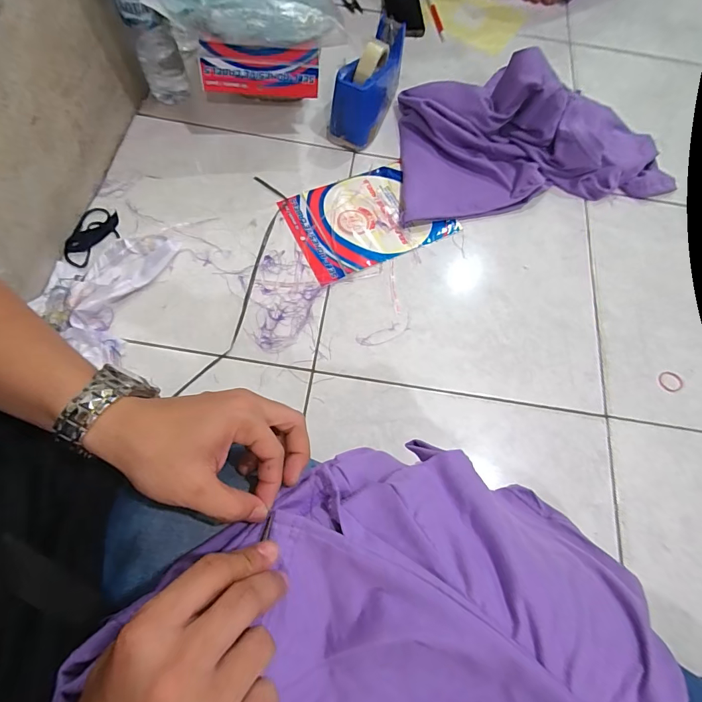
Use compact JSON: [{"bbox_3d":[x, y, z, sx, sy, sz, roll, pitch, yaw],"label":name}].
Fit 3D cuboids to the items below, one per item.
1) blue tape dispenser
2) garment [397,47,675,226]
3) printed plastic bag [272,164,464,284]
[{"bbox_3d":[0.031,-0.448,0.655,0.071,0.106,0.185,25,70,7],"label":"blue tape dispenser"},{"bbox_3d":[0.311,-0.347,0.627,0.446,0.118,0.264,2,70,-2],"label":"garment"},{"bbox_3d":[0.025,-0.211,0.623,0.233,0.011,0.165,-24,73,-10],"label":"printed plastic bag"}]

